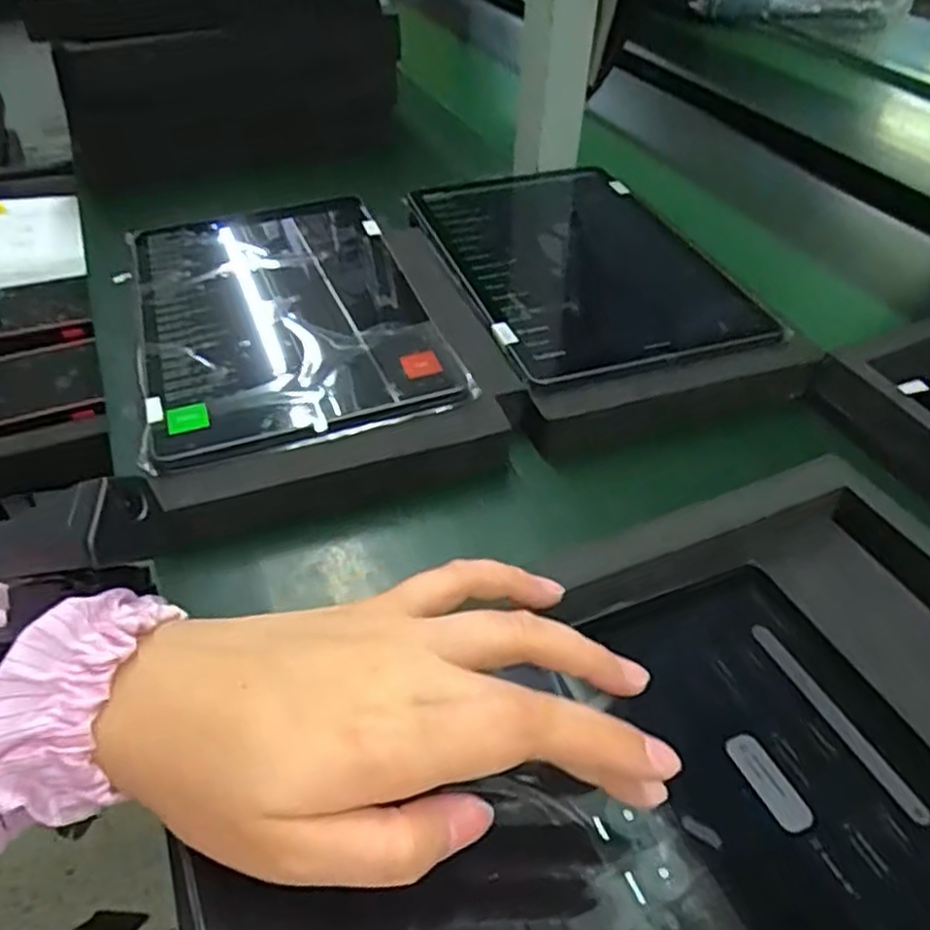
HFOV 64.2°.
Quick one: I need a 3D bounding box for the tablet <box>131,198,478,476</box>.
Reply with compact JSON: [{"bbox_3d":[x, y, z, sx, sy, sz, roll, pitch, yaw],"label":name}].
[{"bbox_3d":[-0.116,-0.098,0.464,0.167,0.015,0.245,-15,48,-14],"label":"tablet"}]

